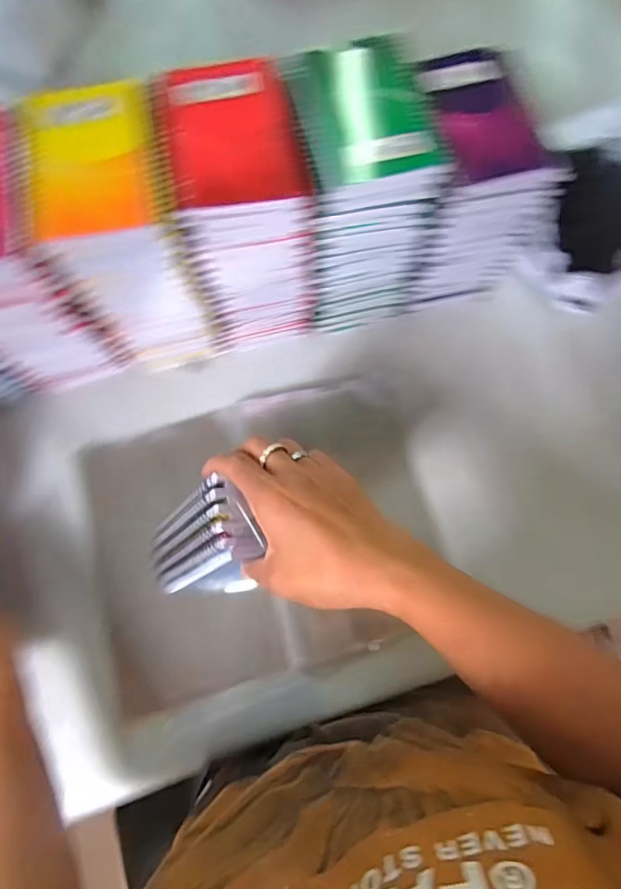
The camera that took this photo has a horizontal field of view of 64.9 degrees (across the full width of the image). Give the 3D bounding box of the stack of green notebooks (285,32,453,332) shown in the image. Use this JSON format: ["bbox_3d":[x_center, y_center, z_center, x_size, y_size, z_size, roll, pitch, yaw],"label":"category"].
[{"bbox_3d":[0.041,-0.220,0.454,0.101,0.203,0.149,-11,76,-3],"label":"stack of green notebooks"}]

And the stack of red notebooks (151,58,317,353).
[{"bbox_3d":[-0.056,-0.199,0.435,0.099,0.189,0.136,-11,76,-3],"label":"stack of red notebooks"}]

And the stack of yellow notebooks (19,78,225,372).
[{"bbox_3d":[-0.150,-0.171,0.433,0.098,0.201,0.130,-17,76,-4],"label":"stack of yellow notebooks"}]

